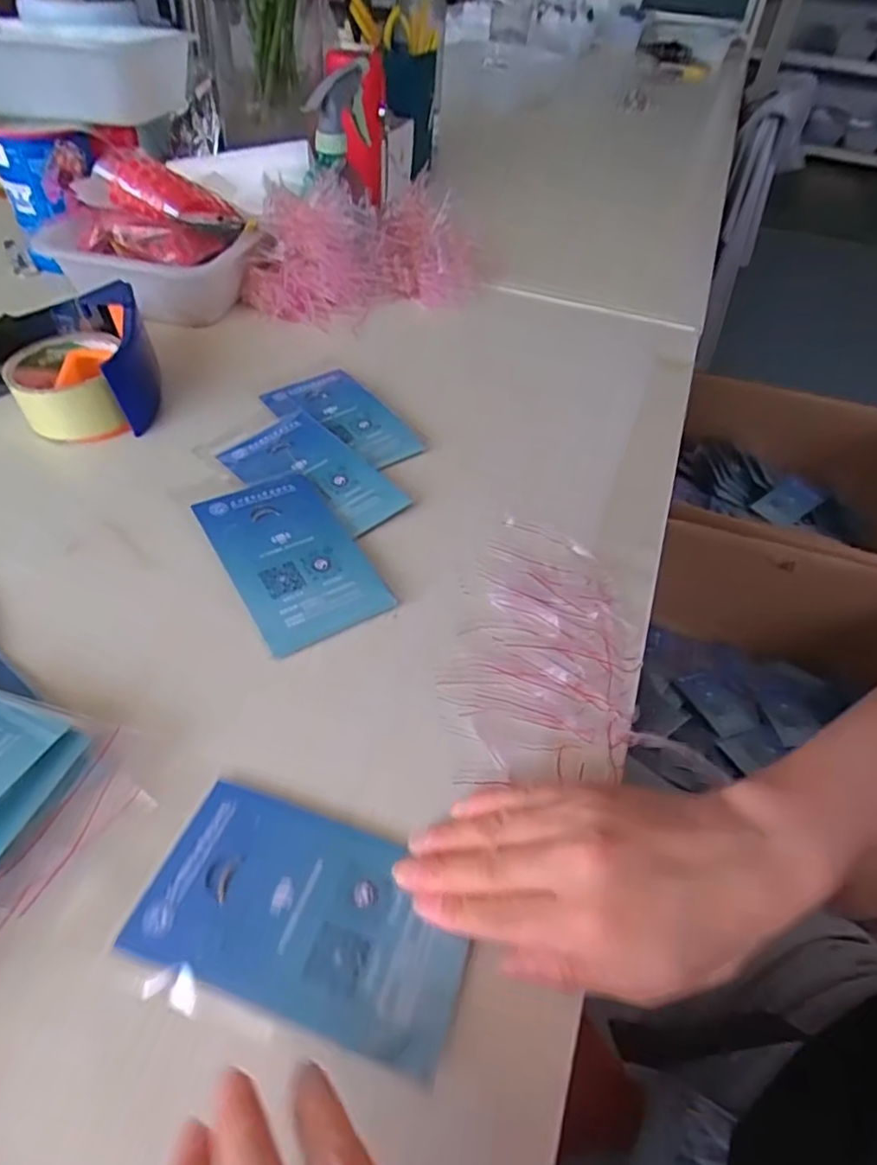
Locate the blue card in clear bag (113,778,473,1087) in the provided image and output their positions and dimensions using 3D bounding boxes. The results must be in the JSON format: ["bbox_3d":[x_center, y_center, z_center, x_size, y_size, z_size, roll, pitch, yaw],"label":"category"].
[{"bbox_3d":[-0.055,0.141,0.272,0.133,0.006,0.085,14,48,9],"label":"blue card in clear bag"}]

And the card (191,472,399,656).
[{"bbox_3d":[-0.095,-0.019,0.417,0.083,0.005,0.135,-22,57,-26],"label":"card"}]

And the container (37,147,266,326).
[{"bbox_3d":[-0.284,-0.330,0.625,0.198,0.113,0.138,23,49,15],"label":"container"}]

